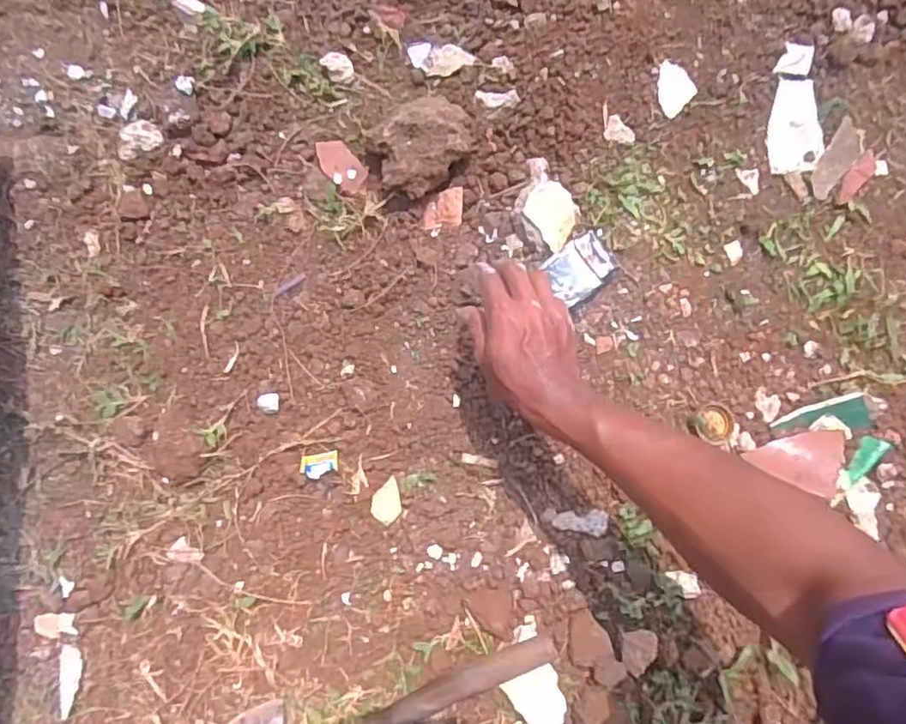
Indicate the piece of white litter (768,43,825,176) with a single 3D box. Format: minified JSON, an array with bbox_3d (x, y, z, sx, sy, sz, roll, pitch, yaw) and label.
[{"bbox_3d":[0.379,-0.278,0.684,0.056,0.022,0.143,3,79,0],"label":"piece of white litter"}]

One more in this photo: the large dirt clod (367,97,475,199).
[{"bbox_3d":[-0.025,-0.227,0.657,0.122,0.047,0.081,-32,81,-6],"label":"large dirt clod"}]

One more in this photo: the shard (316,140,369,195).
[{"bbox_3d":[-0.123,-0.215,0.676,0.037,0.006,0.070,-39,82,-7],"label":"shard"}]

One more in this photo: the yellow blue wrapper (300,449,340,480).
[{"bbox_3d":[-0.132,0.102,0.616,0.037,0.004,0.025,-10,79,-3],"label":"yellow blue wrapper"}]

